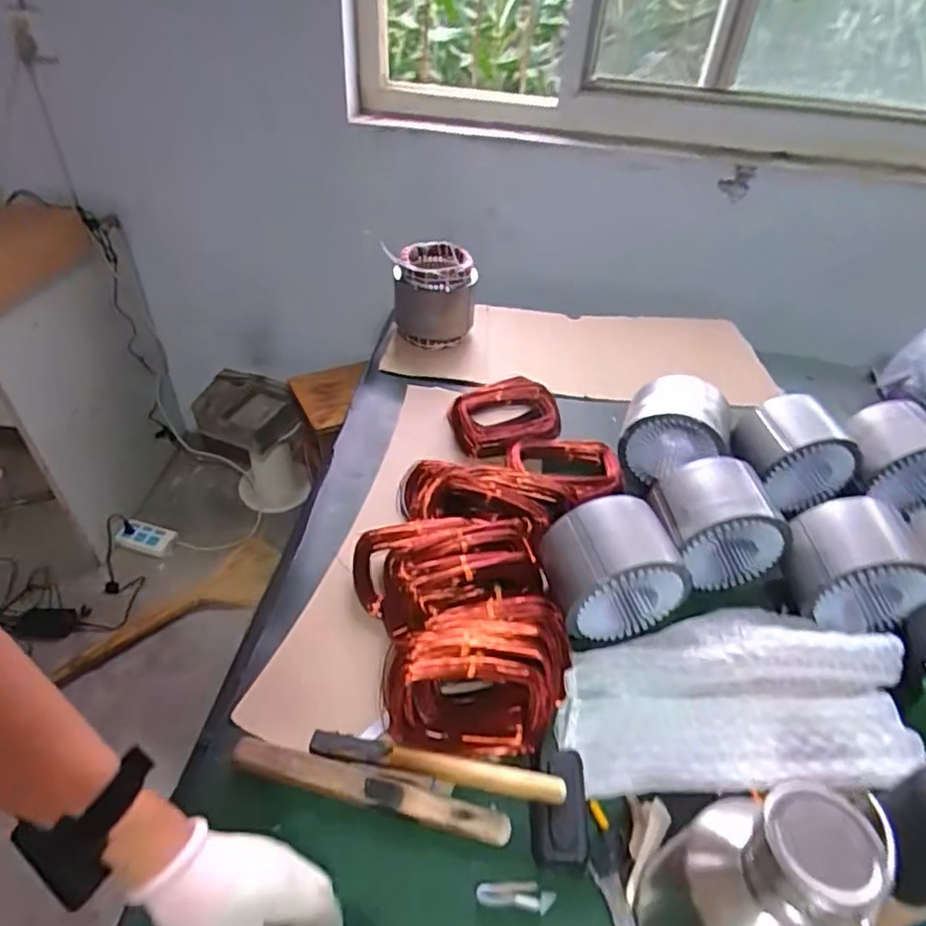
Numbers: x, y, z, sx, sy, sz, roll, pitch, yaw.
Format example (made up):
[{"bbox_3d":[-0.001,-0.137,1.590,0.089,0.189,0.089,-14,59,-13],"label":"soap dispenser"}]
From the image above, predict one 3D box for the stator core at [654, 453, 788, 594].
[{"bbox_3d":[0.328,0.076,0.822,0.151,0.126,0.132,-5,44,-10],"label":"stator core"}]

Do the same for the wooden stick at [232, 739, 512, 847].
[{"bbox_3d":[-0.090,0.325,0.612,0.273,0.035,0.034,10,43,5],"label":"wooden stick"}]

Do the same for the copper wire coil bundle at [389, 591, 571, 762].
[{"bbox_3d":[0.018,0.227,0.679,0.190,0.083,0.157,5,43,0],"label":"copper wire coil bundle"}]

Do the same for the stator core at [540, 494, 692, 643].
[{"bbox_3d":[0.180,0.128,0.750,0.149,0.138,0.112,-6,44,-12],"label":"stator core"}]

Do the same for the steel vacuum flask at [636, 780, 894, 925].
[{"bbox_3d":[0.225,0.334,0.472,0.113,0.227,0.125,10,43,5],"label":"steel vacuum flask"}]

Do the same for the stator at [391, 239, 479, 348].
[{"bbox_3d":[-0.057,-0.327,1.199,0.155,0.158,0.129,1,43,-4],"label":"stator"}]

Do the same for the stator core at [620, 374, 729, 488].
[{"bbox_3d":[0.325,-0.043,0.956,0.152,0.140,0.120,23,46,18],"label":"stator core"}]

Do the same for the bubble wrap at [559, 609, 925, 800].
[{"bbox_3d":[0.287,0.242,0.688,0.347,0.080,0.223,-6,36,8],"label":"bubble wrap"}]

